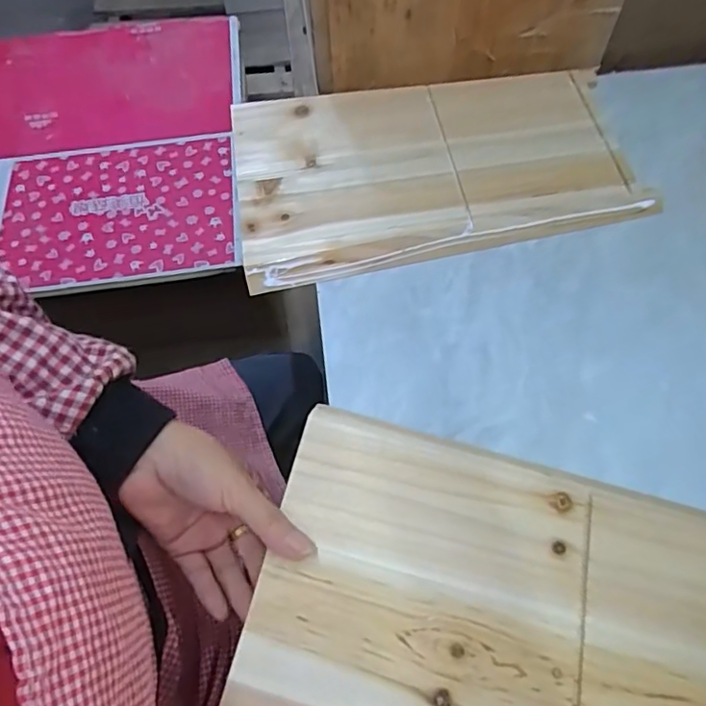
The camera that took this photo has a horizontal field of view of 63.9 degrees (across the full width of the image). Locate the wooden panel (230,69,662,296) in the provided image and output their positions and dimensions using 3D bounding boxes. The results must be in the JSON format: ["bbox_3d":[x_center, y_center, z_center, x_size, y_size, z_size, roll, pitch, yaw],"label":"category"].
[{"bbox_3d":[0.072,-0.181,0.534,0.359,0.022,0.210,-9,65,-3],"label":"wooden panel"}]

